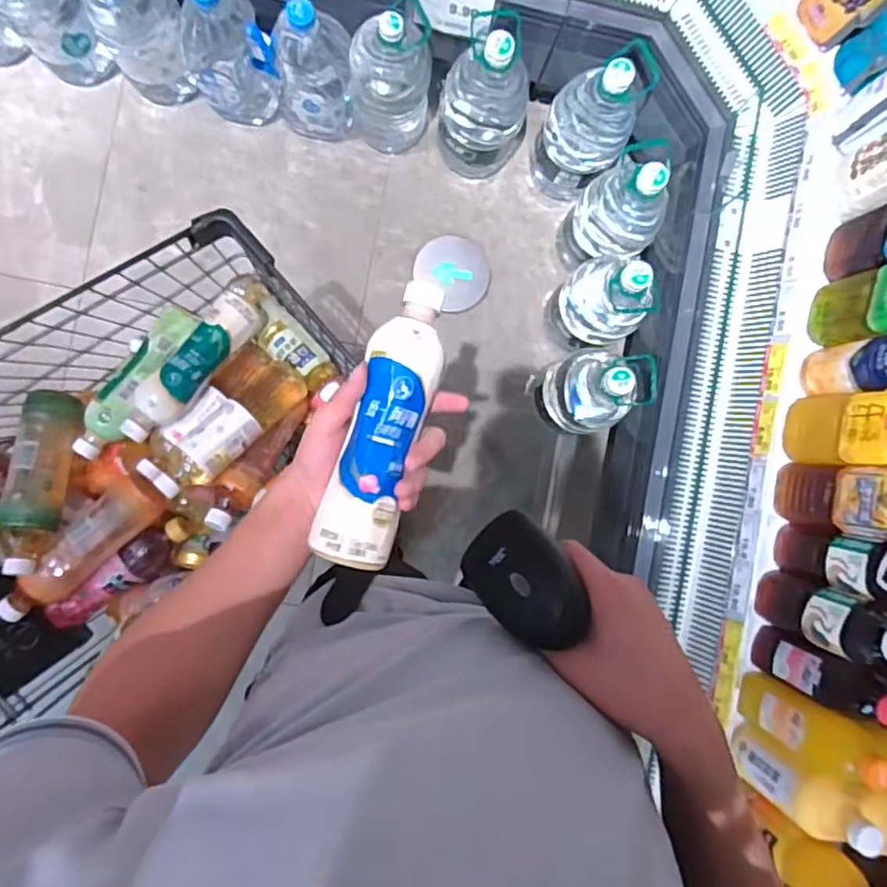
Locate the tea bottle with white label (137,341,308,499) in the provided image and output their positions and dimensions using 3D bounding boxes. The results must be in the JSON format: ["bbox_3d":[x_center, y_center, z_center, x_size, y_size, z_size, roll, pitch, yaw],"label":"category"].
[{"bbox_3d":[-0.290,-0.030,0.799,0.101,0.076,0.225,40,65,-4],"label":"tea bottle with white label"}]

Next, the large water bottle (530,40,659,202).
[{"bbox_3d":[0.313,-0.677,1.315,0.166,0.393,0.181,0,90,-5],"label":"large water bottle"}]

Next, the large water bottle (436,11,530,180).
[{"bbox_3d":[0.095,-0.716,1.293,0.174,0.408,0.166,24,88,-5],"label":"large water bottle"}]

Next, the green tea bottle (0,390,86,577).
[{"bbox_3d":[-0.501,0.043,0.760,0.064,0.057,0.232,3,72,-5],"label":"green tea bottle"}]

